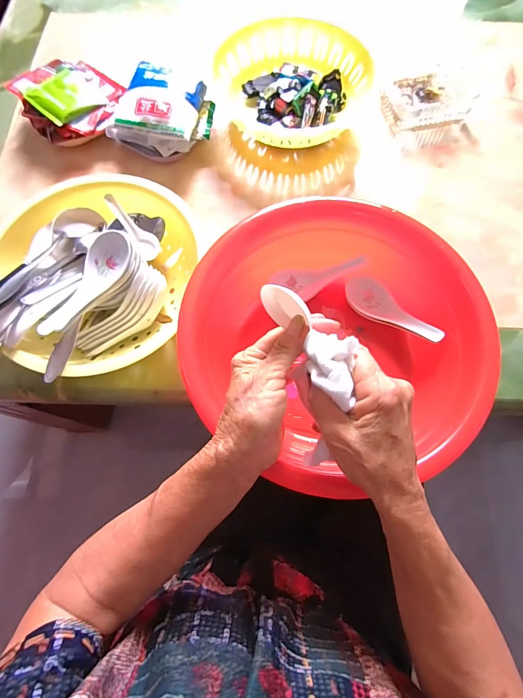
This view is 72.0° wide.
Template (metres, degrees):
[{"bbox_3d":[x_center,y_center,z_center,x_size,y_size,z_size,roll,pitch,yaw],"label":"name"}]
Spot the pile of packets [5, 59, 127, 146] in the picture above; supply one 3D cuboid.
[{"bbox_3d":[-0.278,-0.365,0.538,0.136,0.054,0.135,41,76,12],"label":"pile of packets"}]

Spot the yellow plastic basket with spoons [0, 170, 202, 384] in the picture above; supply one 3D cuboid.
[{"bbox_3d":[-0.203,-0.090,0.429,0.223,0.084,0.254,10,71,3],"label":"yellow plastic basket with spoons"}]

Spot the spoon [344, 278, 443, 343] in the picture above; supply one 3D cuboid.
[{"bbox_3d":[0.153,-0.048,0.420,0.044,0.031,0.124,-41,57,-13],"label":"spoon"}]

